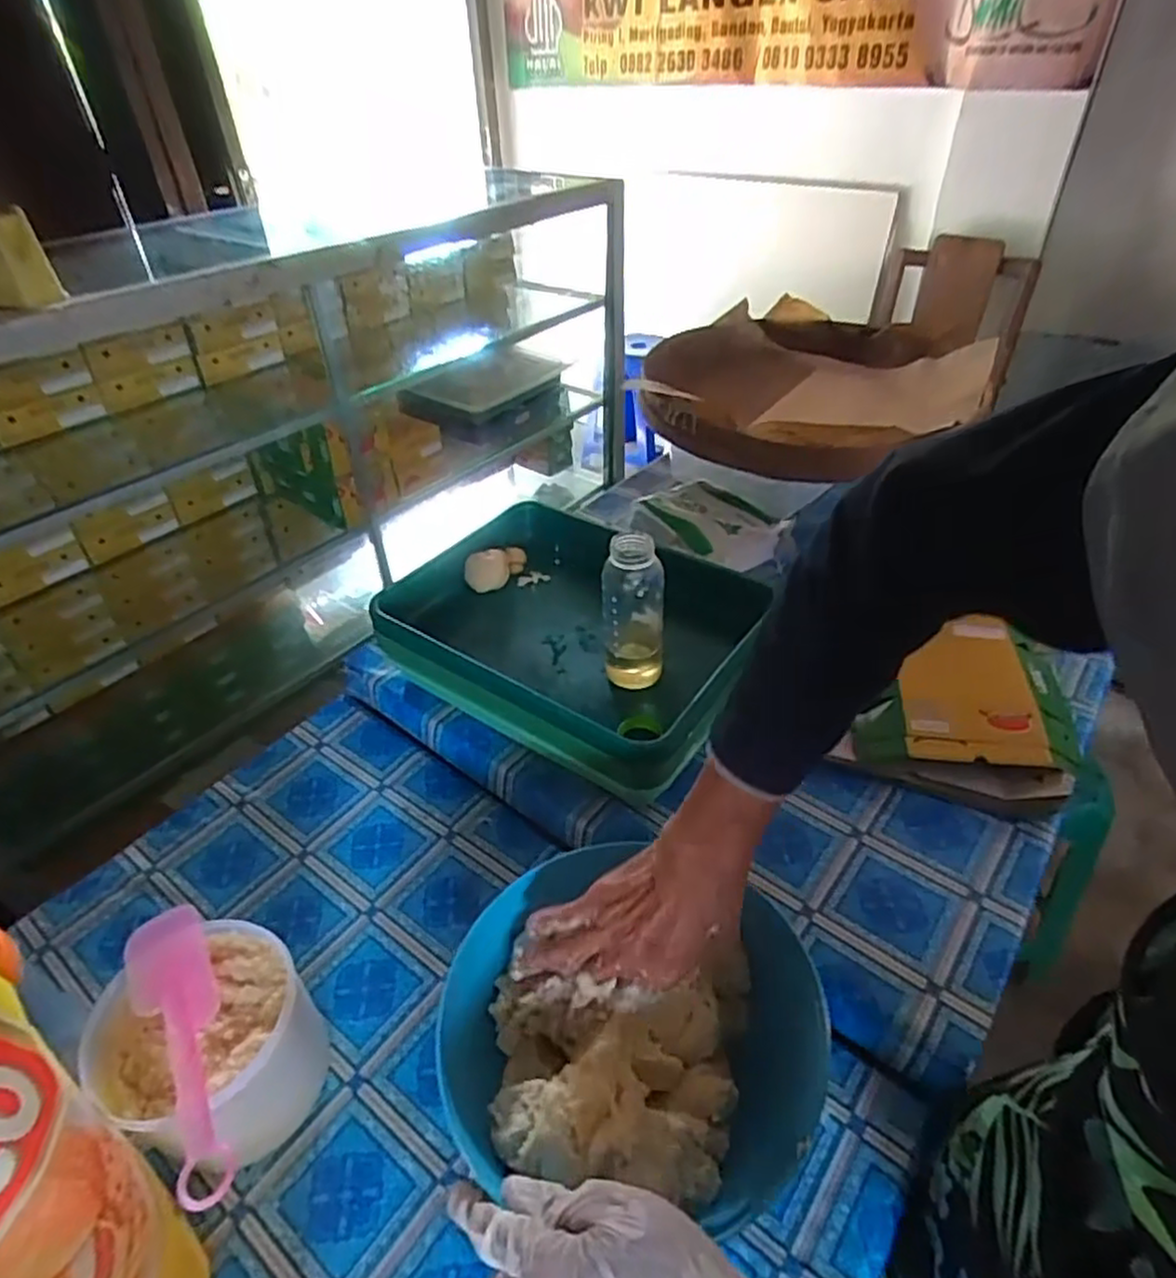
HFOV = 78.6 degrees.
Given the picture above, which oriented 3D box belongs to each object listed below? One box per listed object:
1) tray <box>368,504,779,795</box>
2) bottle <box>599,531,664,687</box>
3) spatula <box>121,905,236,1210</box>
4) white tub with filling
[{"bbox_3d":[-0.014,-0.016,0.761,0.367,0.074,0.272,23,46,27],"label":"tray"},{"bbox_3d":[0.043,-0.028,0.678,0.056,0.147,0.054,2,40,5],"label":"bottle"},{"bbox_3d":[-0.252,0.251,0.449,0.050,0.018,0.190,-24,44,-24],"label":"spatula"},{"bbox_3d":[-0.252,0.282,0.495,0.111,0.113,0.121,-1,39,1],"label":"white tub with filling"}]

